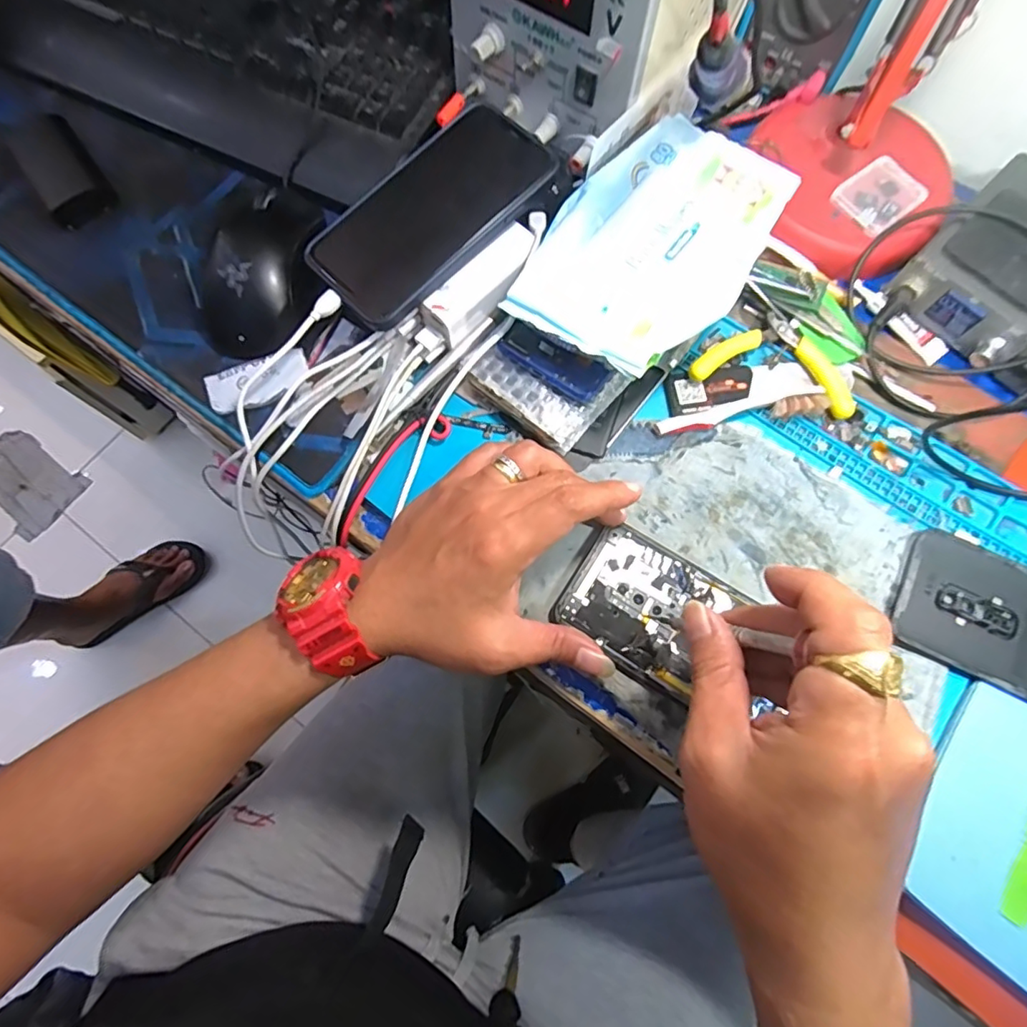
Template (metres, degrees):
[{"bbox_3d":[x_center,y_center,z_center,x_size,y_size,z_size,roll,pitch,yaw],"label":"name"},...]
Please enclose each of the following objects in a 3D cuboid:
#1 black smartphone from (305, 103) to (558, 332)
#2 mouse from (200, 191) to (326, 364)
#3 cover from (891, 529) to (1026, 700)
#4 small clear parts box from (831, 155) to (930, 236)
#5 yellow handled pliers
[{"bbox_3d":[-0.052,-0.189,0.352,0.156,0.010,0.079,-43,78,-6],"label":"black smartphone"},{"bbox_3d":[-0.166,-0.166,0.384,0.072,0.038,0.126,27,75,7],"label":"mouse"},{"bbox_3d":[0.292,0.070,0.312,0.150,0.009,0.071,25,75,7],"label":"cover"},{"bbox_3d":[0.249,-0.217,0.382,0.052,0.011,0.043,-36,77,-10],"label":"small clear parts box"},{"bbox_3d":[0.169,-0.101,0.361,0.099,0.013,0.060,15,74,4],"label":"yellow handled pliers"}]

